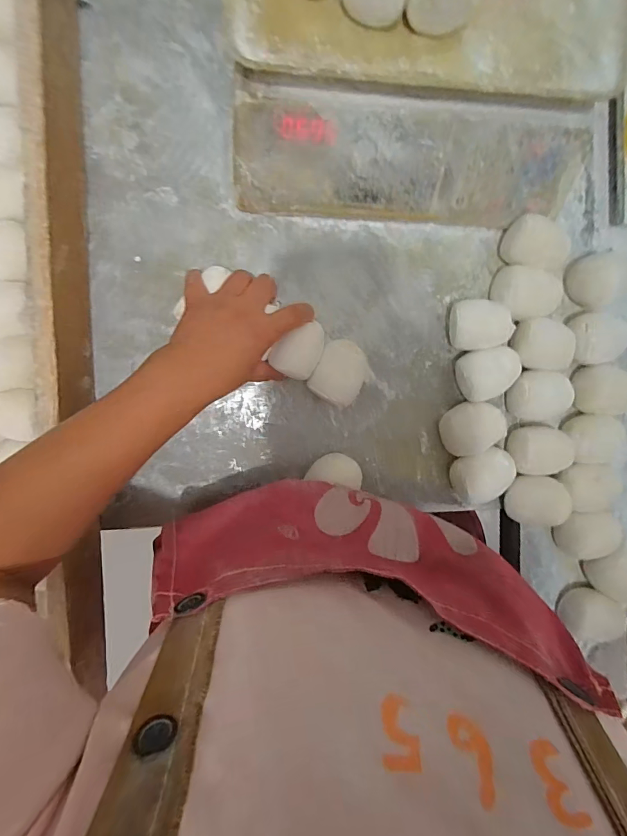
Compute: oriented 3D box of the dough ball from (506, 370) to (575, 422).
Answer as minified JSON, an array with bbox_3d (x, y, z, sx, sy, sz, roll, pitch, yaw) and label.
[{"bbox_3d":[0.244,-0.022,0.455,0.064,0.040,0.051,6,93,-6],"label":"dough ball"}]

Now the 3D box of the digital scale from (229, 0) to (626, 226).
[{"bbox_3d":[0.095,-0.359,0.390,0.328,0.105,0.309,-1,94,-5],"label":"digital scale"}]

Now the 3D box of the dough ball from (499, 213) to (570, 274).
[{"bbox_3d":[0.226,-0.174,0.440,0.053,0.049,0.048,16,92,-6],"label":"dough ball"}]

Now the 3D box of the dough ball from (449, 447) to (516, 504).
[{"bbox_3d":[0.179,0.059,0.455,0.059,0.034,0.055,0,94,-6],"label":"dough ball"}]

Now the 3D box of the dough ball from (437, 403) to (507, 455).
[{"bbox_3d":[0.167,0.010,0.449,0.064,0.038,0.051,-17,95,-4],"label":"dough ball"}]

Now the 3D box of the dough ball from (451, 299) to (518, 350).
[{"bbox_3d":[0.168,-0.098,0.443,0.055,0.042,0.052,0,94,-6],"label":"dough ball"}]

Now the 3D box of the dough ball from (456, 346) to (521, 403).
[{"bbox_3d":[0.182,-0.047,0.447,0.053,0.038,0.051,0,94,-6],"label":"dough ball"}]

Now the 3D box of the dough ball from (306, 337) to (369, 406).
[{"bbox_3d":[0.028,-0.045,0.433,0.052,0.041,0.062,28,91,-7],"label":"dough ball"}]

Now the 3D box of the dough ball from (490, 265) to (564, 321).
[{"bbox_3d":[0.221,-0.127,0.446,0.065,0.038,0.050,21,92,-7],"label":"dough ball"}]

